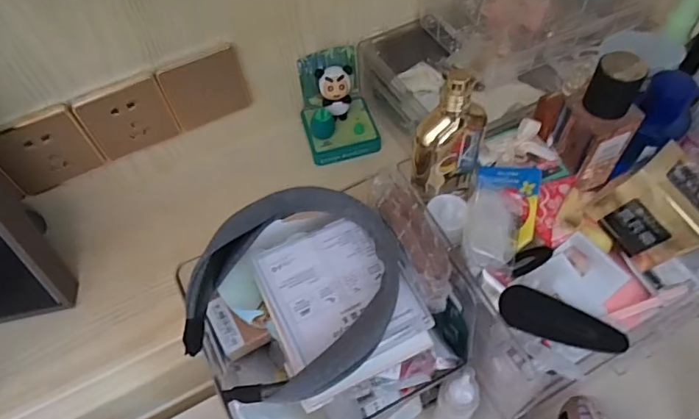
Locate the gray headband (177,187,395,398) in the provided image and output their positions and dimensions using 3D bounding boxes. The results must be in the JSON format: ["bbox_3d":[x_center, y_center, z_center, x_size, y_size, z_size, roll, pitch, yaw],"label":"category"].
[{"bbox_3d":[-0.038,0.053,0.341,0.129,0.033,0.149,33,64,24],"label":"gray headband"}]

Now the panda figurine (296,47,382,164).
[{"bbox_3d":[-0.016,-0.126,0.606,0.086,0.085,0.100,-13,55,-4],"label":"panda figurine"}]

